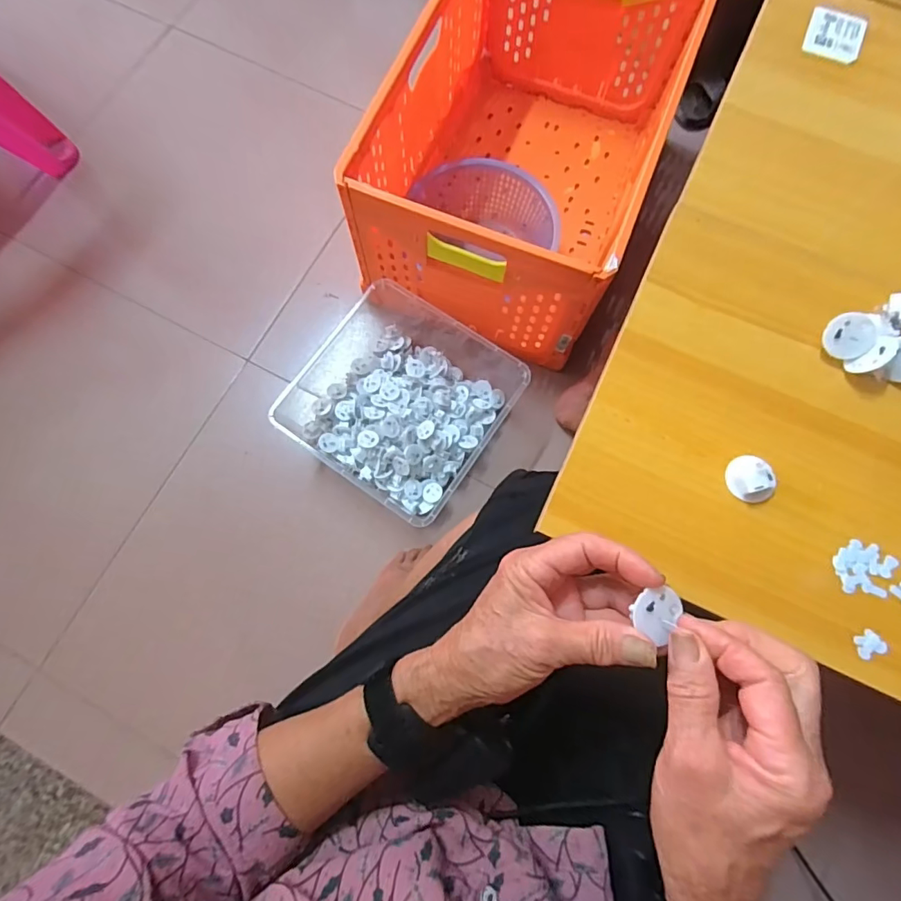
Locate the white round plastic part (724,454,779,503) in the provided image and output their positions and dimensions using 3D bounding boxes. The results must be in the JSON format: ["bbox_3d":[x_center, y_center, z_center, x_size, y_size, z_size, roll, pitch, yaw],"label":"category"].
[{"bbox_3d":[0.215,0.019,0.348,0.033,0.013,0.033,0,77,0],"label":"white round plastic part"}]

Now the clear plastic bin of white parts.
[{"bbox_3d":[-0.080,-0.087,0.828,0.319,0.141,0.328,34,79,7],"label":"clear plastic bin of white parts"}]

